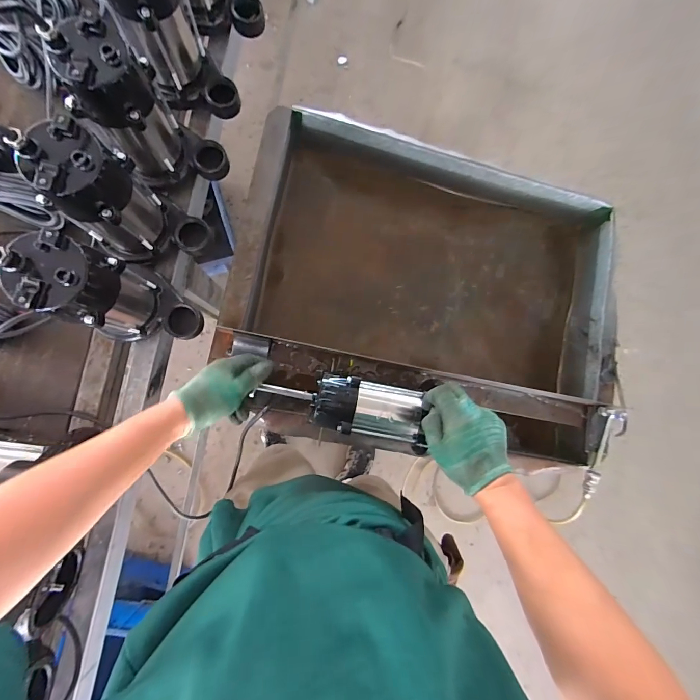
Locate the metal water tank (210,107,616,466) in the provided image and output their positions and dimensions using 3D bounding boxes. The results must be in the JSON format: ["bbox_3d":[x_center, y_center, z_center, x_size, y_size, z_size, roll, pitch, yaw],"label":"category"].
[{"bbox_3d":[0.165,-0.113,0.775,0.768,0.271,0.592,11,84,-8],"label":"metal water tank"}]

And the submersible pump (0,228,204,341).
[{"bbox_3d":[-0.304,-0.062,0.456,0.146,0.209,0.114,33,81,-5],"label":"submersible pump"}]

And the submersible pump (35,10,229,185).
[{"bbox_3d":[-0.278,-0.326,0.479,0.157,0.198,0.094,-23,89,-10],"label":"submersible pump"}]

